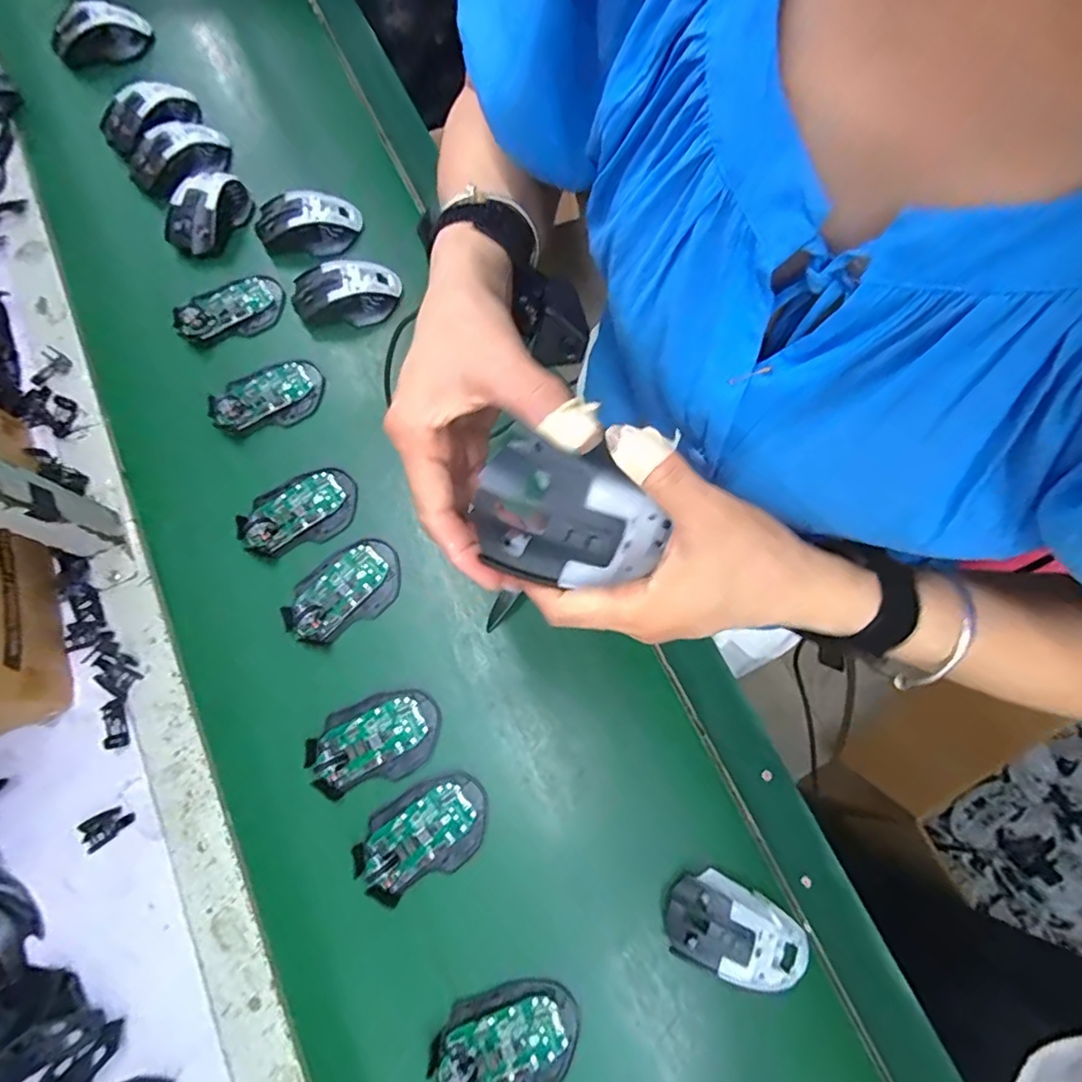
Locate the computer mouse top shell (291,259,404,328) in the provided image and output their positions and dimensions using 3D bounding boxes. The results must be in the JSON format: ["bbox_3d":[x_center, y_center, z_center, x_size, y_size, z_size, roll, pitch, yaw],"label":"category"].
[{"bbox_3d":[-0.215,-0.272,0.610,0.115,0.044,0.058,-15,75,-3],"label":"computer mouse top shell"}]

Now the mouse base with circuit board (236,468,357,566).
[{"bbox_3d":[-0.242,-0.032,0.543,0.115,0.020,0.074,-31,77,-10],"label":"mouse base with circuit board"}]

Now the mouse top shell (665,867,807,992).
[{"bbox_3d":[0.161,0.317,0.448,0.115,0.036,0.069,20,75,5],"label":"mouse top shell"}]

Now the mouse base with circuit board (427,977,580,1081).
[{"bbox_3d":[-0.027,0.391,0.427,0.113,0.027,0.073,-8,74,-5],"label":"mouse base with circuit board"}]

